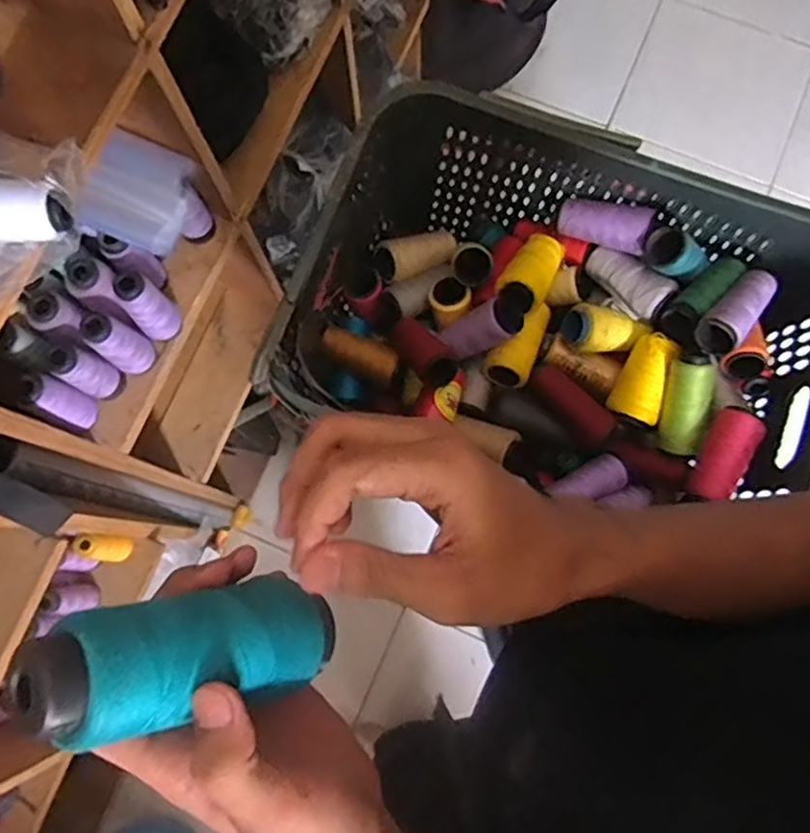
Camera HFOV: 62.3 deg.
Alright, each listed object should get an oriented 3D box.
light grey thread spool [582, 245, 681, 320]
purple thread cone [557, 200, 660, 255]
[{"bbox_3d":[0.257,-0.158,0.784,0.102,0.051,0.054,37,81,8],"label":"light grey thread spool"},{"bbox_3d":[0.234,-0.232,0.796,0.124,0.047,0.044,23,78,32],"label":"purple thread cone"}]

